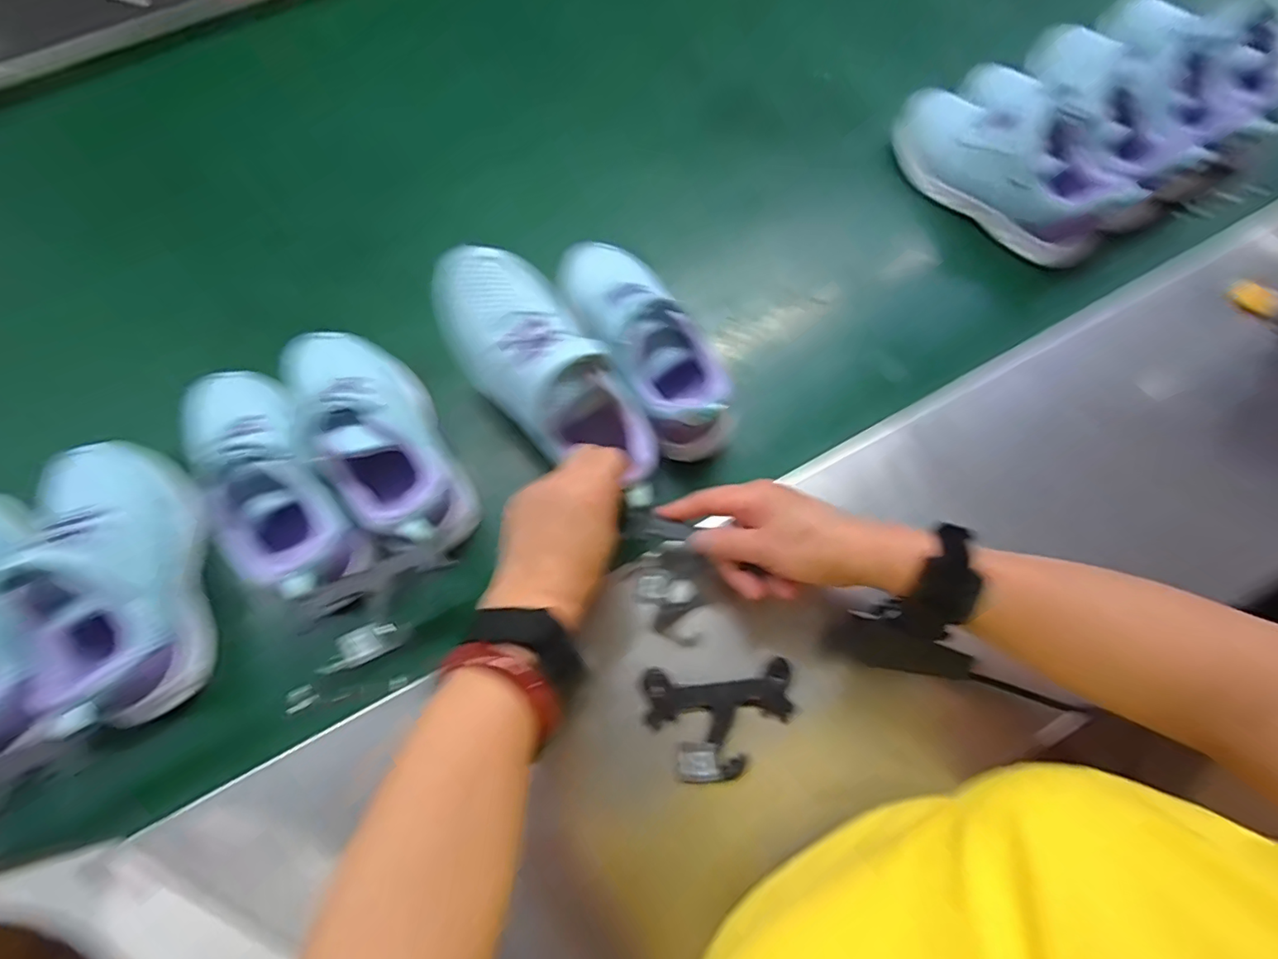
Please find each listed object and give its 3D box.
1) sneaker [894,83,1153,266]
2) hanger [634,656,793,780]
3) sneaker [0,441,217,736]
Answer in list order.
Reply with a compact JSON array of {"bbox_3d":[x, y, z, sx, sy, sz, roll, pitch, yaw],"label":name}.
[{"bbox_3d":[0.345,-0.297,0.535,0.221,0.096,0.076,41,76,13],"label":"sneaker"},{"bbox_3d":[0.056,0.165,0.379,0.100,0.009,0.071,-5,71,-2],"label":"hanger"},{"bbox_3d":[-0.392,0.069,0.405,0.085,0.096,0.214,-26,73,-8],"label":"sneaker"}]

